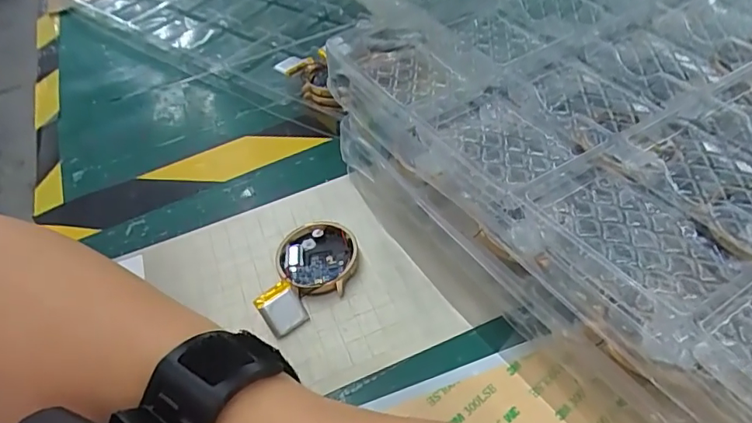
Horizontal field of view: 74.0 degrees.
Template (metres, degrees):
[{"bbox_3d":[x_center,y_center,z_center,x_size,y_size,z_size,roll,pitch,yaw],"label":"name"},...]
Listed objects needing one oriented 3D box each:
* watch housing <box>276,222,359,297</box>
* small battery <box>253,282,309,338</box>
[{"bbox_3d":[-0.032,0.026,0.271,0.042,0.011,0.043,-11,47,-1],"label":"watch housing"},{"bbox_3d":[-0.047,0.049,0.247,0.019,0.024,0.004,-32,10,-18],"label":"small battery"}]

